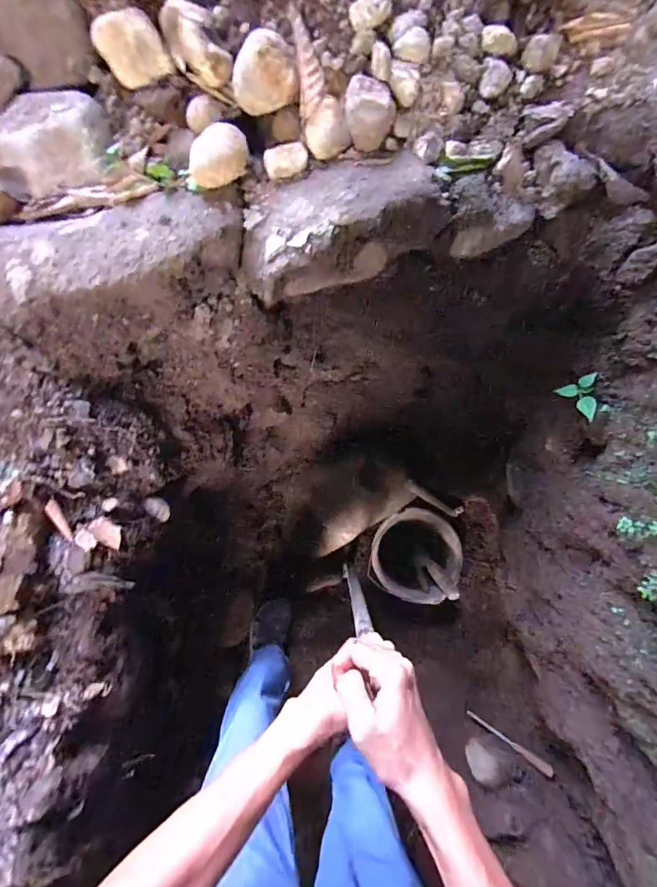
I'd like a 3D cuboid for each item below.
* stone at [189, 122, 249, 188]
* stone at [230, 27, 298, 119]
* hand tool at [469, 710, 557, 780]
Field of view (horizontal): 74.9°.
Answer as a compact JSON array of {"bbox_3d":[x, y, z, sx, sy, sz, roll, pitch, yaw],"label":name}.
[{"bbox_3d":[-0.130,-0.342,0.514,0.076,0.052,0.046,-31,76,-8],"label":"stone"},{"bbox_3d":[-0.076,-0.444,0.511,0.078,0.062,0.066,-6,73,-1],"label":"stone"},{"bbox_3d":[0.439,0.729,1.049,0.210,0.017,0.023,21,72,39],"label":"hand tool"}]

